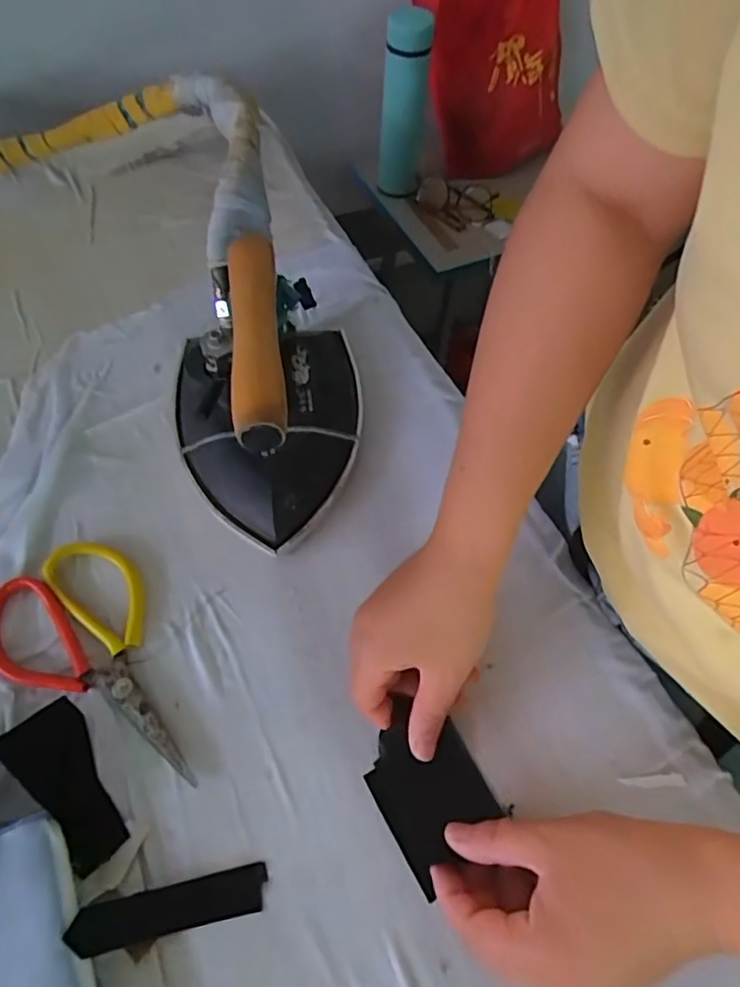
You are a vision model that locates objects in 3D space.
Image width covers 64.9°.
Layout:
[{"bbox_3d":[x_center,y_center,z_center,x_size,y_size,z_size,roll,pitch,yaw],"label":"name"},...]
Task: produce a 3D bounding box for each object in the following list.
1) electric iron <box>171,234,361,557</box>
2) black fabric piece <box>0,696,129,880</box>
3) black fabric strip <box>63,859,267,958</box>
[{"bbox_3d":[-0.078,-0.078,0.405,0.139,0.115,0.203,-5,60,-5],"label":"electric iron"},{"bbox_3d":[-0.165,0.154,0.313,0.034,0.027,0.087,-35,67,-20],"label":"black fabric piece"},{"bbox_3d":[-0.100,0.210,0.295,0.092,0.006,0.021,-3,59,-20],"label":"black fabric strip"}]

